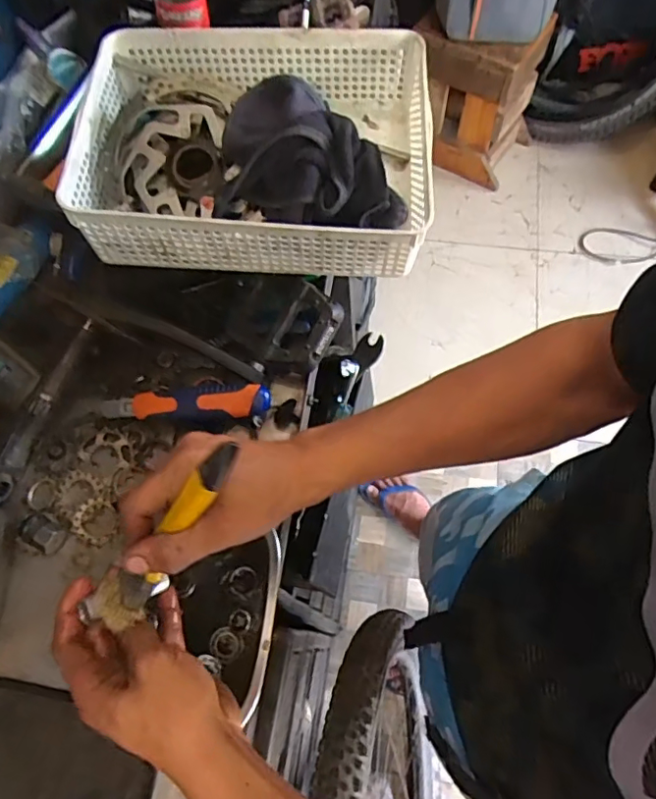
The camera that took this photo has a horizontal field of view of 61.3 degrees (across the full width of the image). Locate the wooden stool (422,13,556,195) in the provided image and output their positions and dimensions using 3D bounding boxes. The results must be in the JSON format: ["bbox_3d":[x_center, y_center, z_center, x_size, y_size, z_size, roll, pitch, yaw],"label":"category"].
[{"bbox_3d":[0.470,-0.912,1.670,0.283,0.409,0.293,33,73,17],"label":"wooden stool"}]

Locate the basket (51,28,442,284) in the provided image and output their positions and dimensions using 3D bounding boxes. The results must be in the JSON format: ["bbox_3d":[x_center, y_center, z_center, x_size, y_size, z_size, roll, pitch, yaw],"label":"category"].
[{"bbox_3d":[-0.070,-0.247,0.548,0.329,0.095,0.240,2,67,5],"label":"basket"}]

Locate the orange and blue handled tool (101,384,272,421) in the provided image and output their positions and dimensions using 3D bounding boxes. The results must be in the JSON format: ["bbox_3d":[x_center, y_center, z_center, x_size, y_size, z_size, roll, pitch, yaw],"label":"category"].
[{"bbox_3d":[-0.148,0.003,0.582,0.173,0.038,0.035,1,67,2],"label":"orange and blue handled tool"}]

